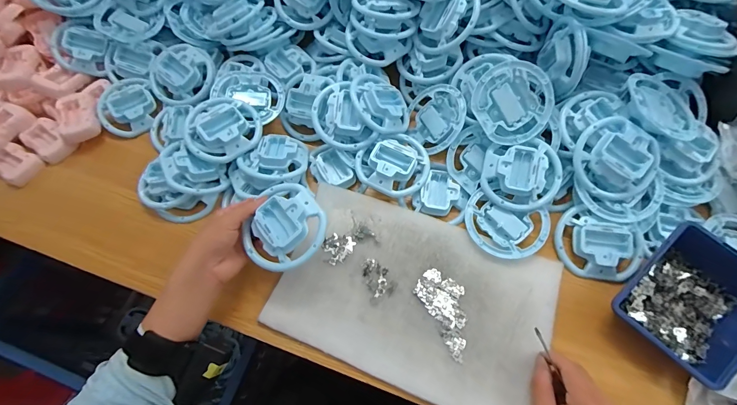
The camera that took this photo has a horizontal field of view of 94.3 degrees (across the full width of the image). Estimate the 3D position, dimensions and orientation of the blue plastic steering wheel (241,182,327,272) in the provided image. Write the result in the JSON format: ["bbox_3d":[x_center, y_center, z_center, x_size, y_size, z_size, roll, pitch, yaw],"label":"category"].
[{"bbox_3d":[-0.095,0.026,0.400,0.088,0.029,0.104,15,72,7],"label":"blue plastic steering wheel"}]

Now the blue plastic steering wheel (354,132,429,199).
[{"bbox_3d":[0.035,-0.058,0.486,0.100,0.028,0.093,-1,66,2],"label":"blue plastic steering wheel"}]

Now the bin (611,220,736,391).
[{"bbox_3d":[0.371,0.111,0.391,0.124,0.064,0.148,41,73,18],"label":"bin"}]

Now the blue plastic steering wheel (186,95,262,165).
[{"bbox_3d":[-0.209,-0.109,0.493,0.098,0.036,0.102,-1,66,2],"label":"blue plastic steering wheel"}]

